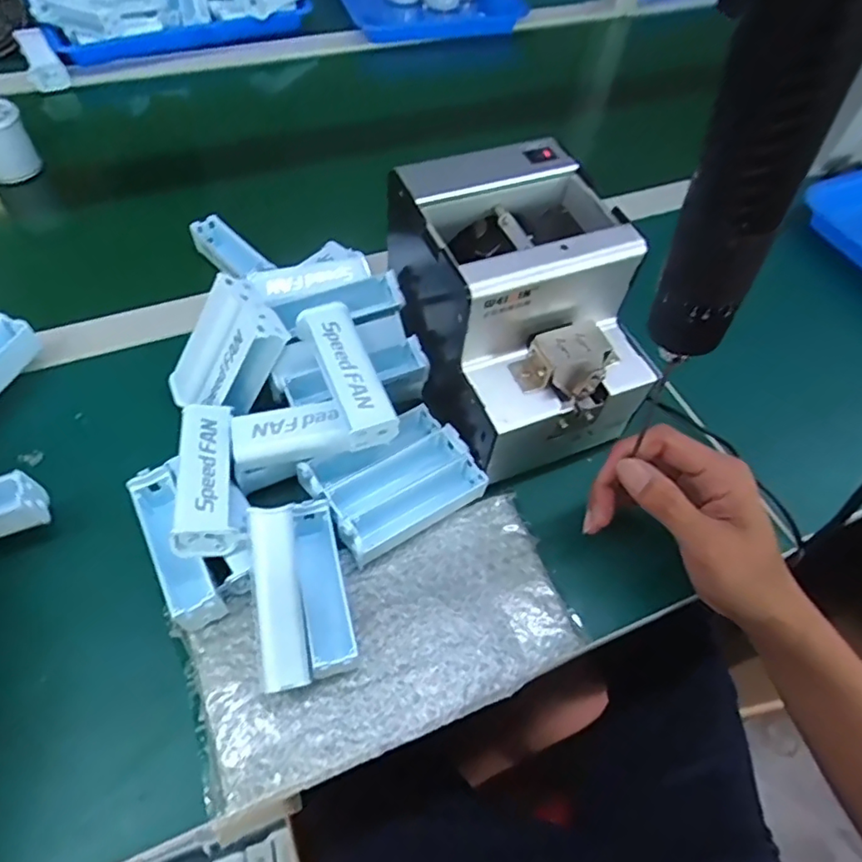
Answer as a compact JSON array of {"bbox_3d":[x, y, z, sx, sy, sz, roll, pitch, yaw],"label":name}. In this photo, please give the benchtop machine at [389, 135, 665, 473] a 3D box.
[{"bbox_3d":[0.059,-0.079,0.406,0.122,0.153,0.170,-20,60,-17],"label":"benchtop machine"}]

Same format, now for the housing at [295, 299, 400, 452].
[{"bbox_3d":[-0.054,-0.038,0.375,0.033,0.030,0.101,-20,60,-17],"label":"housing"}]

